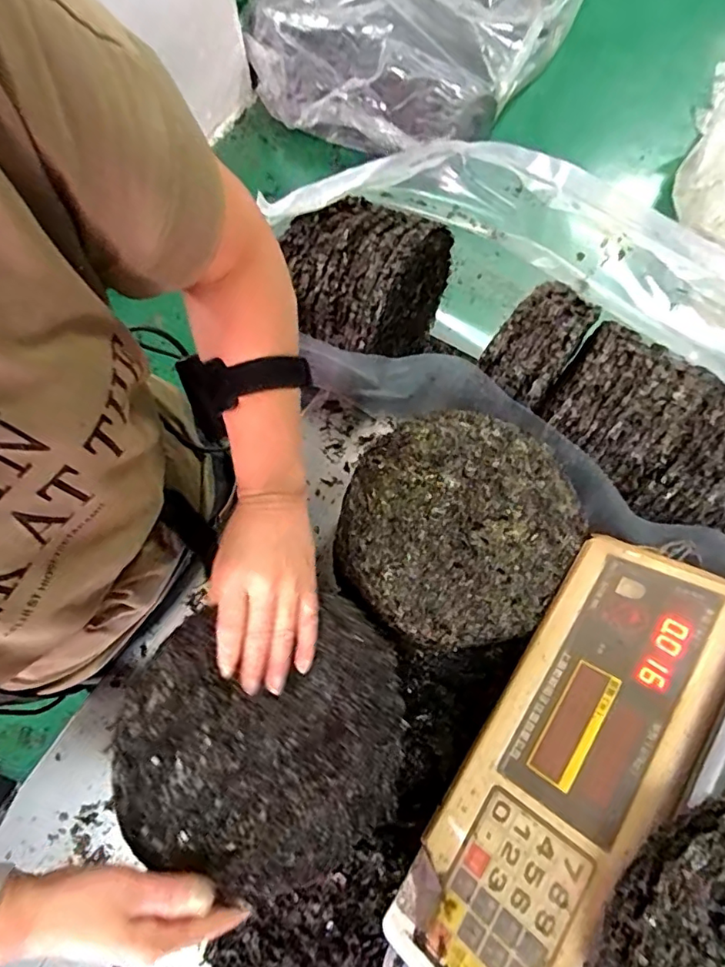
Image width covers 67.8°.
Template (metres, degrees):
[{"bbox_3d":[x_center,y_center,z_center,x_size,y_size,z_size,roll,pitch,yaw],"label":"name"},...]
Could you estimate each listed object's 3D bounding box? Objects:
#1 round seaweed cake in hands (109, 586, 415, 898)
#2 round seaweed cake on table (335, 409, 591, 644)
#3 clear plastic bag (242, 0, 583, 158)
[{"bbox_3d":[-0.061,0.185,0.378,0.201,0.011,0.189,3,82,-24],"label":"round seaweed cake in hands"},{"bbox_3d":[0.082,0.033,0.456,0.185,0.017,0.199,0,75,-1],"label":"round seaweed cake on table"},{"bbox_3d":[0.105,-1.231,1.454,0.873,0.178,0.742,16,75,4],"label":"clear plastic bag"}]

